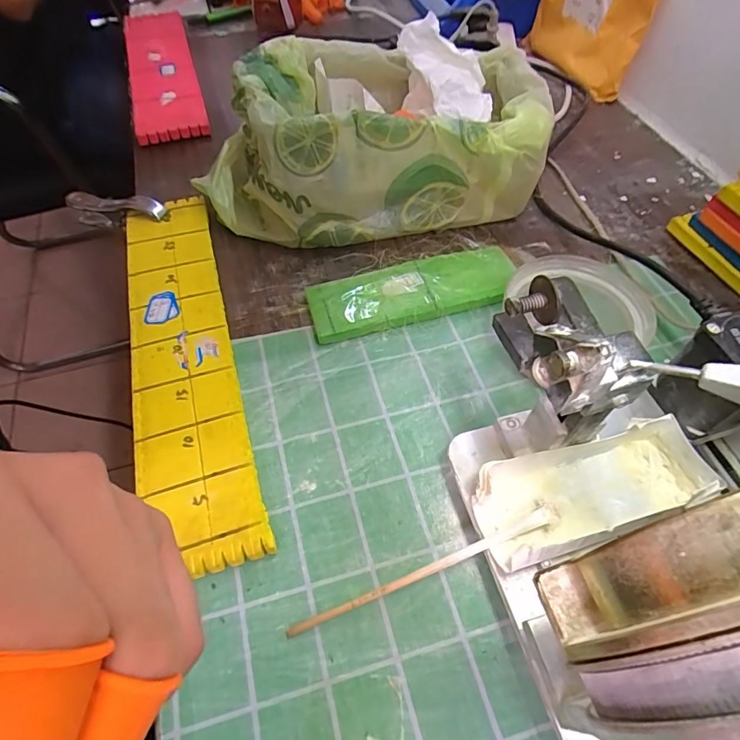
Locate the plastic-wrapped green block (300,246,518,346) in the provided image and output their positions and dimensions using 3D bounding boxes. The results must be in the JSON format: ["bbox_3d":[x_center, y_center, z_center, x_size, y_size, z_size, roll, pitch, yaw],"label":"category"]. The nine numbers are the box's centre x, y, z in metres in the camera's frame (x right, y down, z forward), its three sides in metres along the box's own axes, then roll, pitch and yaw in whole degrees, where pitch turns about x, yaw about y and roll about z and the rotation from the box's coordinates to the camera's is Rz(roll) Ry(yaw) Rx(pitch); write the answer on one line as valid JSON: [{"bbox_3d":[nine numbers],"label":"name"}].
[{"bbox_3d":[0.037,-0.066,0.388,0.174,0.017,0.058,-14,57,-9],"label":"plastic-wrapped green block"}]

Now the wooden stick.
[{"bbox_3d":[0.027,0.113,0.256,0.156,0.004,0.007,-24,59,-1],"label":"wooden stick"}]

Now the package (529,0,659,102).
[{"bbox_3d":[0.274,-0.444,0.556,0.050,0.165,0.171,-12,57,-8],"label":"package"}]

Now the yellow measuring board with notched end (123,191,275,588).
[{"bbox_3d":[-0.144,-0.017,0.354,0.071,0.013,0.331,-15,58,-10],"label":"yellow measuring board with notched end"}]

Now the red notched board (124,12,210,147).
[{"bbox_3d":[-0.278,-0.407,0.613,0.081,0.018,0.350,-15,58,-11],"label":"red notched board"}]

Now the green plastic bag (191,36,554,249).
[{"bbox_3d":[-0.004,-0.210,0.423,0.304,0.110,0.155,-9,57,-6],"label":"green plastic bag"}]

